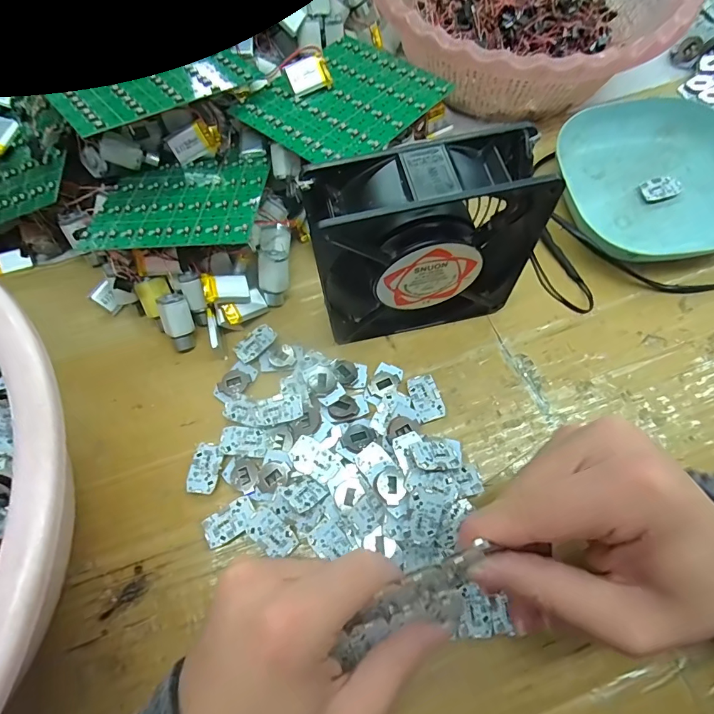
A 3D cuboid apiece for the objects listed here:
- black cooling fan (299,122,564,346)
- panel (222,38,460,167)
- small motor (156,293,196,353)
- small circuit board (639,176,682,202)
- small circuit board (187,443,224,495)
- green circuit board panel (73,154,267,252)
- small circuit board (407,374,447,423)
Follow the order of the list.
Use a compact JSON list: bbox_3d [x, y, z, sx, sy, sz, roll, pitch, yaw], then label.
[{"bbox_3d":[0.038,-0.060,0.243,0.124,0.116,0.045,-12,66,-3],"label":"black cooling fan"},{"bbox_3d":[-0.008,-0.184,0.302,0.103,0.004,0.124,36,68,17],"label":"panel"},{"bbox_3d":[-0.120,-0.022,0.285,0.020,0.013,0.039,-12,110,-4],"label":"small motor"},{"bbox_3d":[0.231,-0.129,0.324,0.027,0.006,0.020,-12,66,-4],"label":"small circuit board"},{"bbox_3d":[-0.091,0.067,0.255,0.017,0.004,0.029,4,66,4],"label":"small circuit board"},{"bbox_3d":[-0.116,-0.103,0.280,0.107,0.004,0.093,-2,52,4],"label":"green circuit board panel"},{"bbox_3d":[0.044,0.026,0.270,0.018,0.004,0.029,-16,67,-6],"label":"small circuit board"}]

